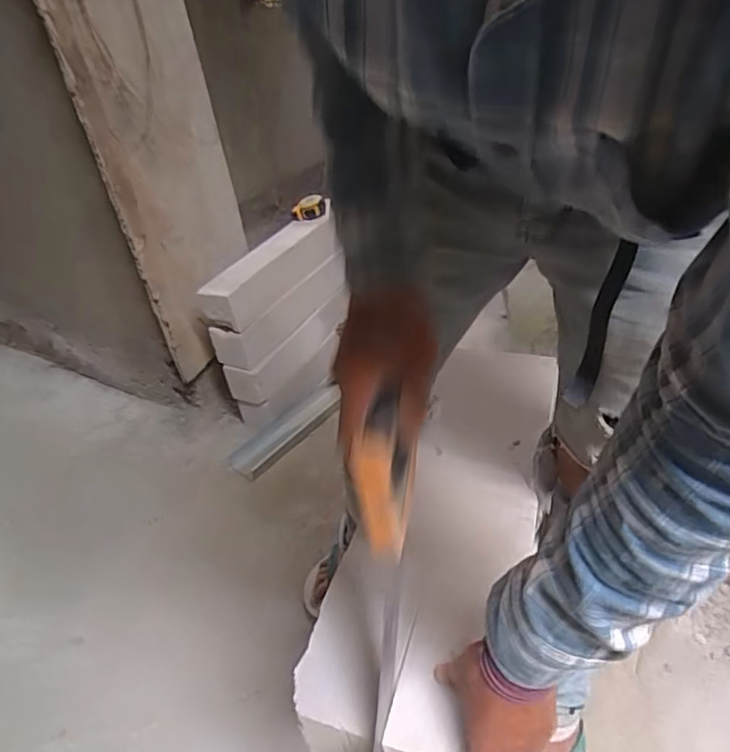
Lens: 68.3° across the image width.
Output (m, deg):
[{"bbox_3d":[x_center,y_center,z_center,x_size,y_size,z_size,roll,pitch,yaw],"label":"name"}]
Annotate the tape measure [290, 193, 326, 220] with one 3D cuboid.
[{"bbox_3d":[-0.156,-0.467,1.488,0.102,0.050,0.076,-9,36,-3],"label":"tape measure"}]

